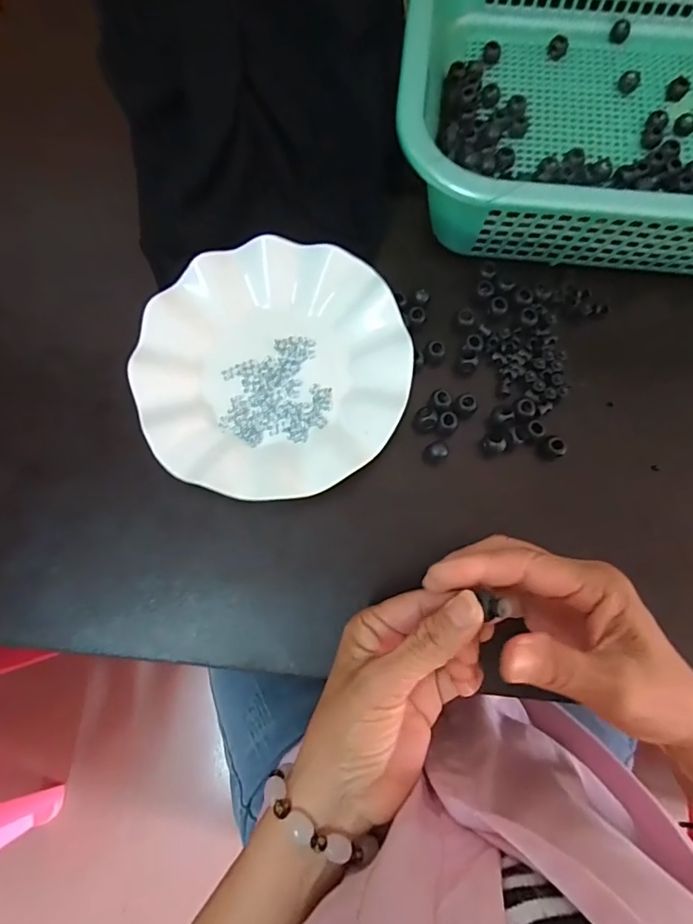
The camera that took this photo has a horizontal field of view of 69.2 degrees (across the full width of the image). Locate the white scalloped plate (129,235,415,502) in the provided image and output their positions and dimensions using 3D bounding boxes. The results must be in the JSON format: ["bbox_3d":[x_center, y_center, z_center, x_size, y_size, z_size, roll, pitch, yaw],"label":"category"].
[{"bbox_3d":[-0.050,-0.067,0.350,0.180,0.020,0.179,-4,78,-1],"label":"white scalloped plate"}]

